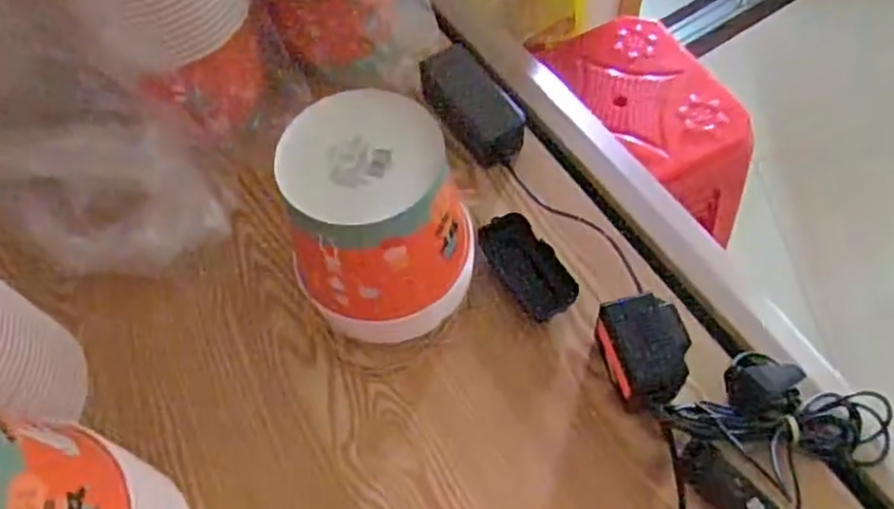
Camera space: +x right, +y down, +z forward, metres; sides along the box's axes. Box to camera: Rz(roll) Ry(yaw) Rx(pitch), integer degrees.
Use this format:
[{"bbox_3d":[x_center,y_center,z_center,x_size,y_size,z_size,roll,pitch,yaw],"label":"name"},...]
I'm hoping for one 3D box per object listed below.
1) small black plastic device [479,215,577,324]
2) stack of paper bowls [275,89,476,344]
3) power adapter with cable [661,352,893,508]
[{"bbox_3d":[0.075,0.010,0.660,0.050,0.031,0.104,-32,63,-14],"label":"small black plastic device"},{"bbox_3d":[-0.056,-0.020,0.591,0.148,0.183,0.145,-8,60,-1],"label":"stack of paper bowls"},{"bbox_3d":[0.269,0.138,0.570,0.183,0.044,0.118,-26,62,-11],"label":"power adapter with cable"}]

